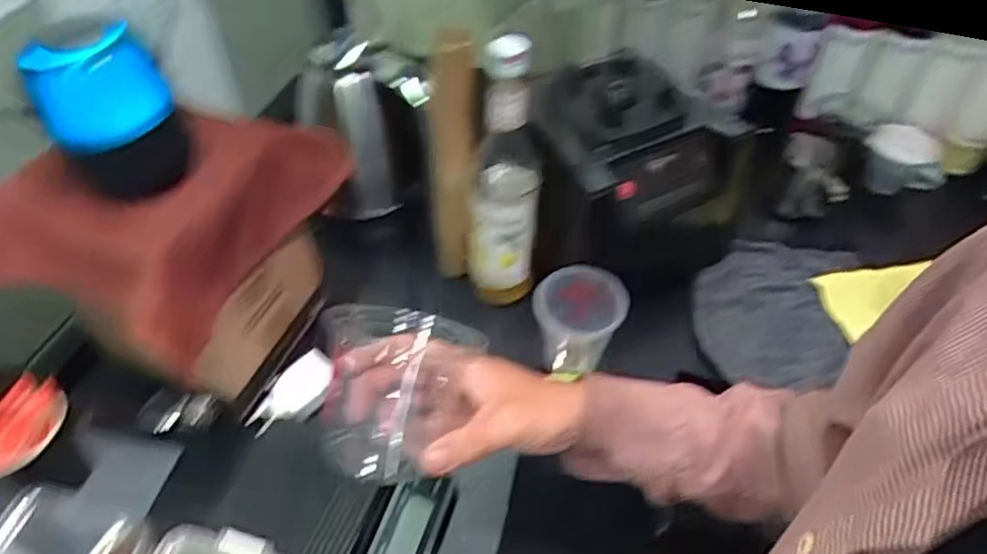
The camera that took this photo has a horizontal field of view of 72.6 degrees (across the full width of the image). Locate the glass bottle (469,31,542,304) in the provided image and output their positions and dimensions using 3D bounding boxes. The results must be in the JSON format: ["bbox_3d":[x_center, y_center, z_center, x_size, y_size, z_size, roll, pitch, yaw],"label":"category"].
[{"bbox_3d":[0.012,-0.096,0.689,0.070,0.307,0.058,6,48,4],"label":"glass bottle"}]

